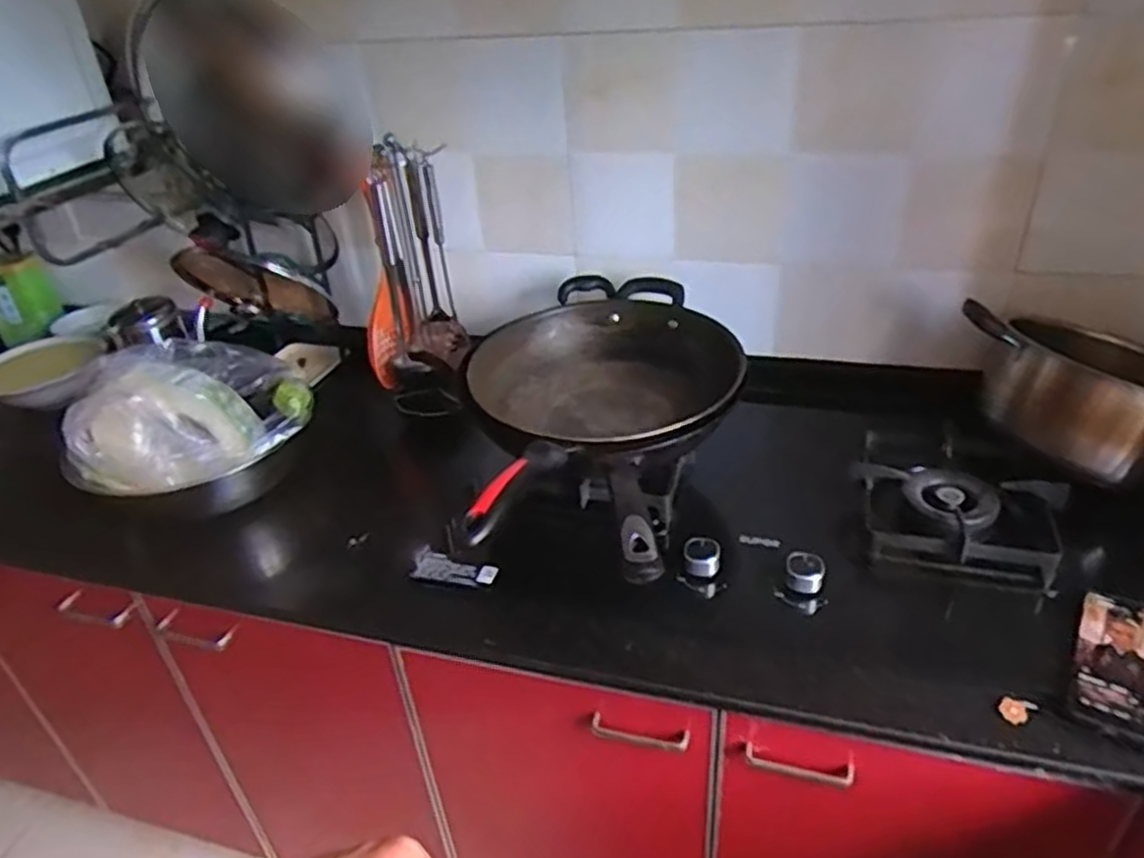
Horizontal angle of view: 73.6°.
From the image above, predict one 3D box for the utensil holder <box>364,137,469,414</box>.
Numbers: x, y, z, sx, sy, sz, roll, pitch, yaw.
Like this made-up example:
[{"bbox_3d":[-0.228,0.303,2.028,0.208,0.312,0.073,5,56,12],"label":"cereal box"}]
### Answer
[{"bbox_3d":[-0.243,-0.211,1.140,0.150,0.376,0.147,-14,34,-15],"label":"utensil holder"}]

